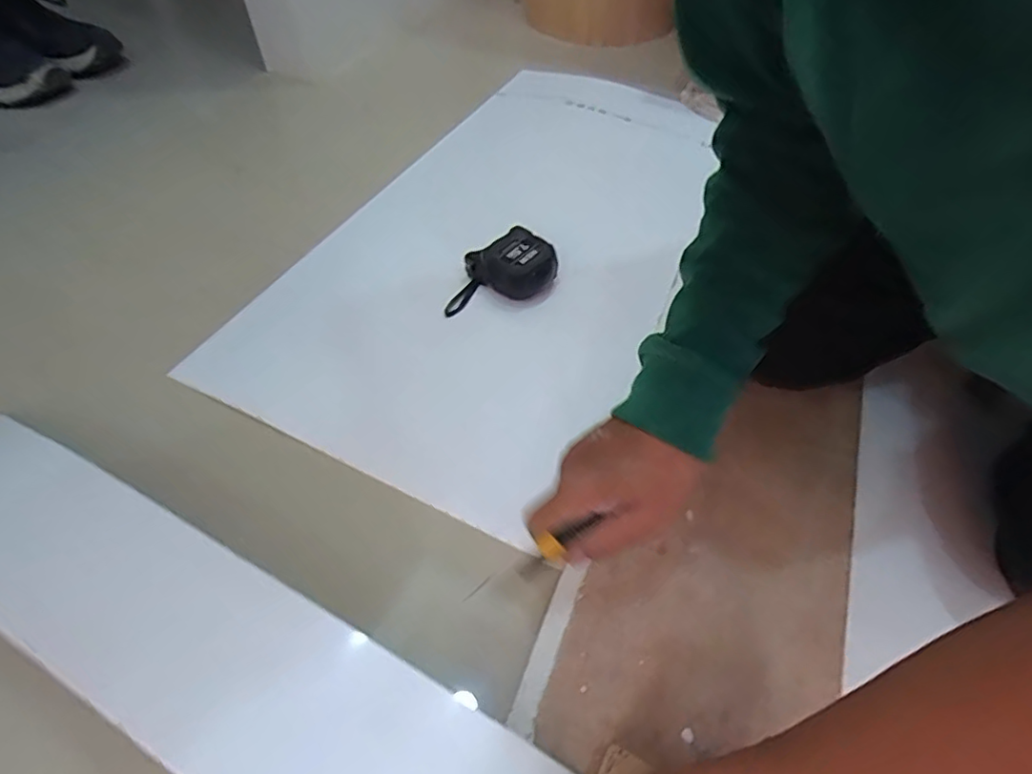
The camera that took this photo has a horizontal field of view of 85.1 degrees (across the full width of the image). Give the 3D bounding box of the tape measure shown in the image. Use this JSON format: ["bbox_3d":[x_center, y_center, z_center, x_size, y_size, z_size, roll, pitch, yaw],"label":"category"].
[{"bbox_3d":[-0.011,-0.130,0.622,0.108,0.036,0.085,-31,58,-23],"label":"tape measure"}]

